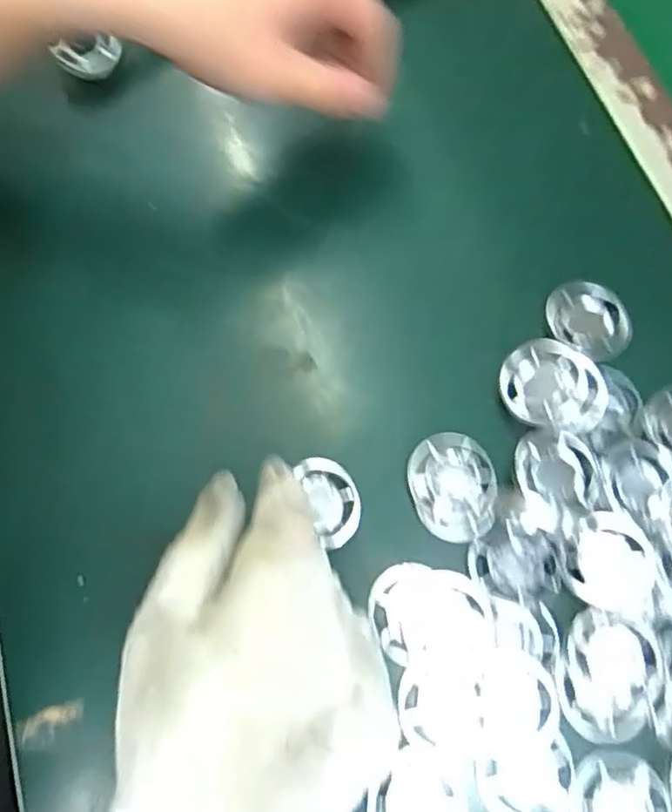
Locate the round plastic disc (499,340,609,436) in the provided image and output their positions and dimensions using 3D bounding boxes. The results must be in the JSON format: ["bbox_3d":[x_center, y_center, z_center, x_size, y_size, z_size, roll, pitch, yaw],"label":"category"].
[{"bbox_3d":[0.105,-0.008,0.315,0.049,0.015,0.042,29,75,10],"label":"round plastic disc"}]

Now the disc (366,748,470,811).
[{"bbox_3d":[0.034,0.164,0.262,0.035,0.006,0.041,36,76,12],"label":"disc"}]

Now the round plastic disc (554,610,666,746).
[{"bbox_3d":[0.116,0.115,0.274,0.040,0.010,0.050,15,73,6],"label":"round plastic disc"}]

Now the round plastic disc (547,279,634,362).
[{"bbox_3d":[0.131,-0.045,0.336,0.044,0.008,0.035,33,75,12],"label":"round plastic disc"}]

